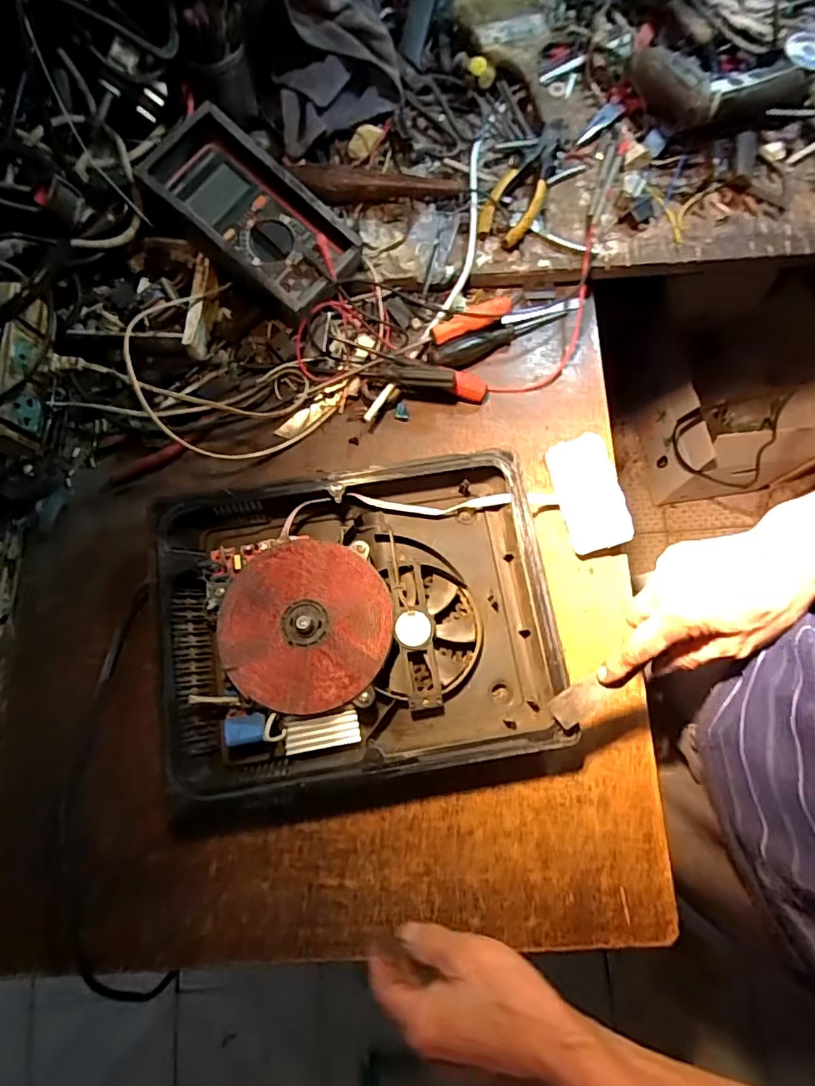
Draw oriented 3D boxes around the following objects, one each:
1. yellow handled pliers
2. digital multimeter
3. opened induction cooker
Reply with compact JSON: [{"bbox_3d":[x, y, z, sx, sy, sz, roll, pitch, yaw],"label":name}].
[{"bbox_3d":[0.124,-0.384,0.590,0.052,0.028,0.144,24,79,5],"label":"yellow handled pliers"},{"bbox_3d":[-0.157,-0.325,0.555,0.223,0.062,0.106,40,80,8],"label":"digital multimeter"},{"bbox_3d":[-0.043,0.067,0.488,0.324,0.052,0.252,-9,78,-2],"label":"opened induction cooker"}]

